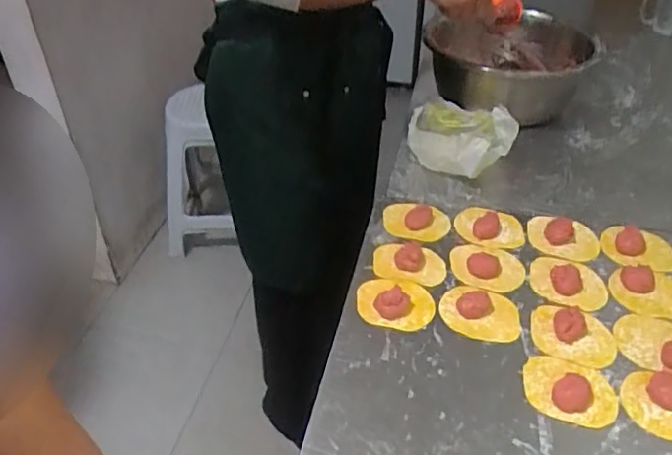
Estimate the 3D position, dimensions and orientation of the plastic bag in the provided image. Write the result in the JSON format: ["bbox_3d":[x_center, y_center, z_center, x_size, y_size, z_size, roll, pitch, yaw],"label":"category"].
[{"bbox_3d":[0.191,-0.143,0.909,0.157,0.078,0.151,15,41,18],"label":"plastic bag"}]

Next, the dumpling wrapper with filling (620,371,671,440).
[{"bbox_3d":[0.322,0.168,0.573,0.086,0.013,0.067,8,40,10],"label":"dumpling wrapper with filling"}]

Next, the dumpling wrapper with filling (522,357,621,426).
[{"bbox_3d":[0.230,0.156,0.587,0.086,0.015,0.070,12,40,14],"label":"dumpling wrapper with filling"}]

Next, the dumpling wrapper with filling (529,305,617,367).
[{"bbox_3d":[0.254,0.111,0.639,0.087,0.016,0.069,15,42,18],"label":"dumpling wrapper with filling"}]

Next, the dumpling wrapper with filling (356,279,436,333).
[{"bbox_3d":[0.066,0.080,0.672,0.087,0.019,0.067,6,39,7],"label":"dumpling wrapper with filling"}]

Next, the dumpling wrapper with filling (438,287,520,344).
[{"bbox_3d":[0.161,0.091,0.668,0.086,0.013,0.068,12,40,14],"label":"dumpling wrapper with filling"}]

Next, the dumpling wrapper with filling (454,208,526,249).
[{"bbox_3d":[0.200,0.000,0.780,0.087,0.013,0.069,8,40,10],"label":"dumpling wrapper with filling"}]

